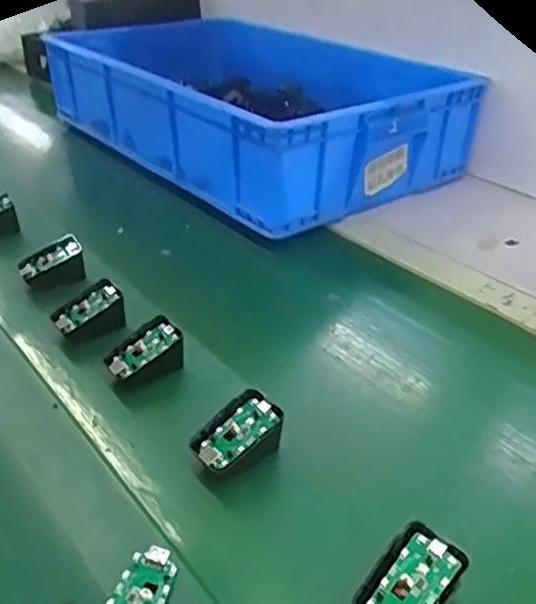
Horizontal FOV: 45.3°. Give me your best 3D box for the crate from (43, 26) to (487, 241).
[{"bbox_3d":[-0.043,-0.317,1.011,0.419,0.140,0.592,-27,42,-34],"label":"crate"}]

